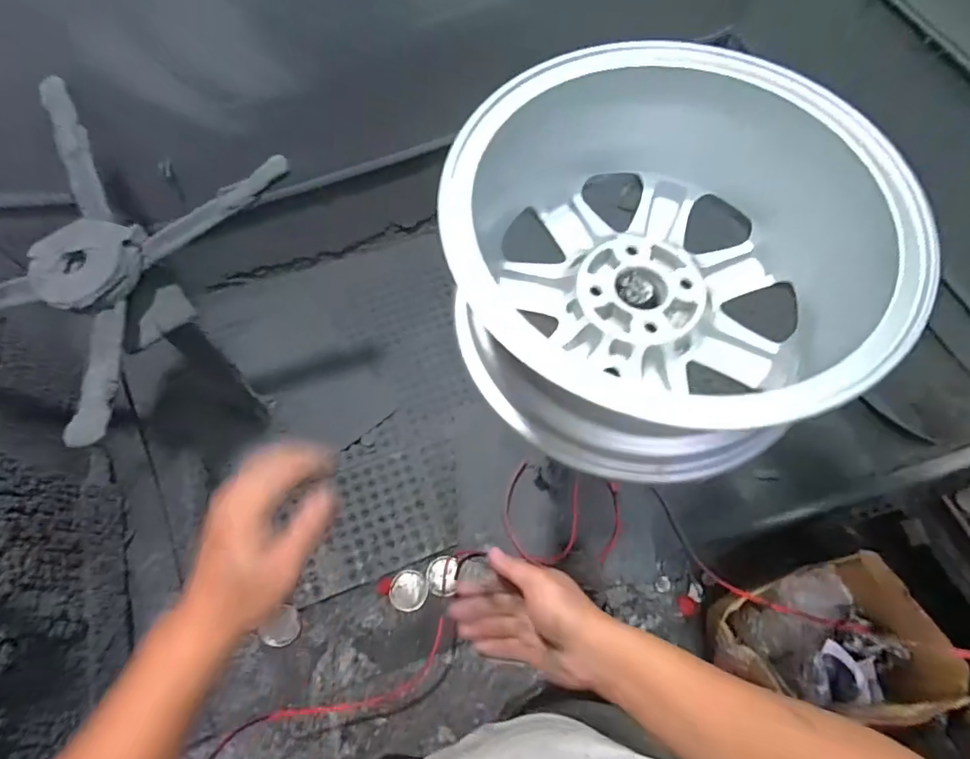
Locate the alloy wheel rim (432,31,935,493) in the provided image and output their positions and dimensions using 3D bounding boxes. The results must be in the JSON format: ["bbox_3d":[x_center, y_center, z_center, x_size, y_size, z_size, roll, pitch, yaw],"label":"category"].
[{"bbox_3d":[0.174,-0.118,0.529,0.393,0.184,0.386,0,65,0],"label":"alloy wheel rim"}]

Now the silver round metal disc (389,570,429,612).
[{"bbox_3d":[-0.196,0.541,1.356,0.096,0.008,0.093,0,65,0],"label":"silver round metal disc"}]

